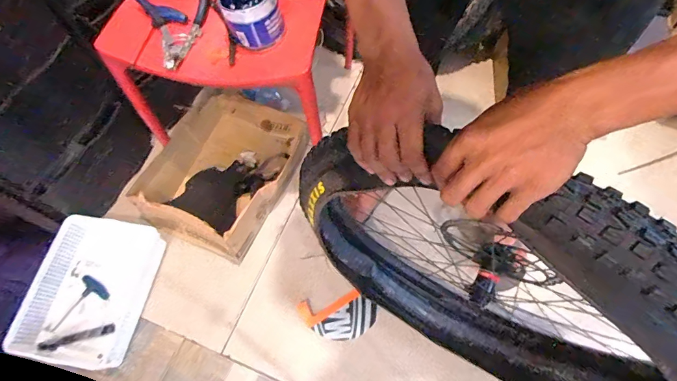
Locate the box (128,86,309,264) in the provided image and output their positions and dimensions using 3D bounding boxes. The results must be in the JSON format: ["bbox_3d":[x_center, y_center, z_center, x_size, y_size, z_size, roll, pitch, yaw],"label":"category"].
[{"bbox_3d":[-0.316,-0.053,1.054,0.353,0.151,0.393,20,66,14],"label":"box"}]

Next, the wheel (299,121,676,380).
[{"bbox_3d":[0.231,0.140,0.600,0.607,0.634,0.136,30,69,18],"label":"wheel"}]

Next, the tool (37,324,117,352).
[{"bbox_3d":[-0.606,0.344,0.913,0.171,0.017,0.026,-15,63,-4],"label":"tool"}]

